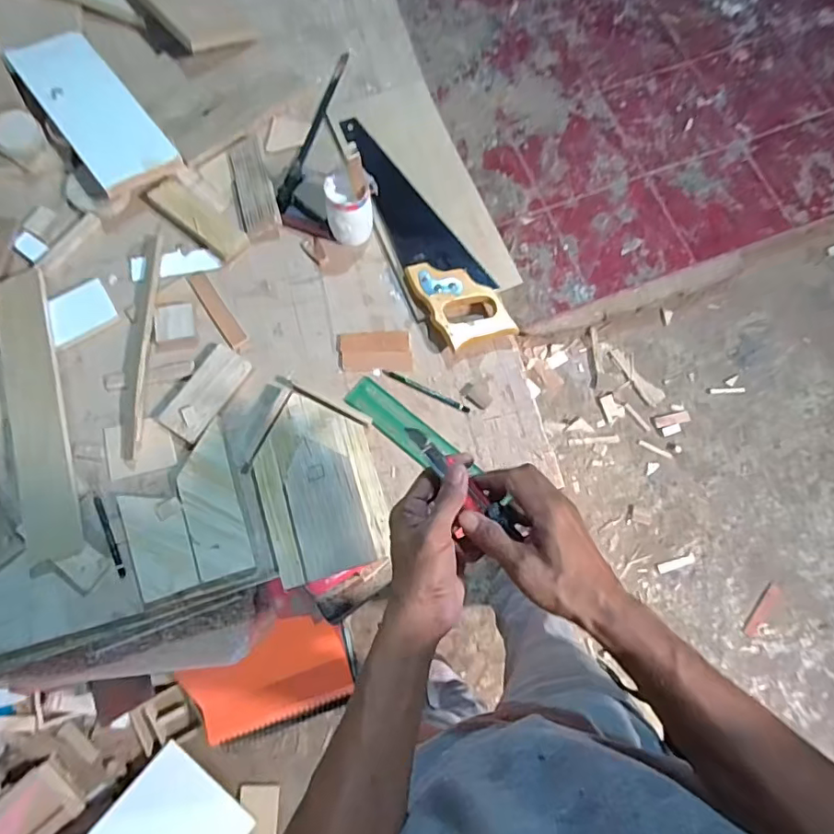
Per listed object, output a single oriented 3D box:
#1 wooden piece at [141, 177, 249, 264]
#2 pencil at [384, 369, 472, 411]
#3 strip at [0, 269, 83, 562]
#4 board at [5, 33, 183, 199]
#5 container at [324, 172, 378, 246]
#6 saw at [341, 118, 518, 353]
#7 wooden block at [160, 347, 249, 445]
[{"bbox_3d":[-0.309,-0.279,0.748,0.161,0.015,0.051,39,79,9],"label":"wooden piece"},{"bbox_3d":[0.013,-0.035,0.714,0.124,0.004,0.010,26,78,6],"label":"pencil"},{"bbox_3d":[-0.477,-0.014,0.669,0.062,0.017,0.375,-13,76,-15],"label":"strip"},{"bbox_3d":[-0.457,-0.435,0.755,0.112,0.015,0.310,-35,75,-20],"label":"board"},{"bbox_3d":[-0.090,-0.278,0.726,0.057,0.096,0.061,0,76,-1],"label":"container"},{"bbox_3d":[0.001,-0.270,0.757,0.103,0.036,0.396,-27,78,-7],"label":"saw"},{"bbox_3d":[-0.272,-0.032,0.688,0.057,0.012,0.125,32,78,7],"label":"wooden block"}]

